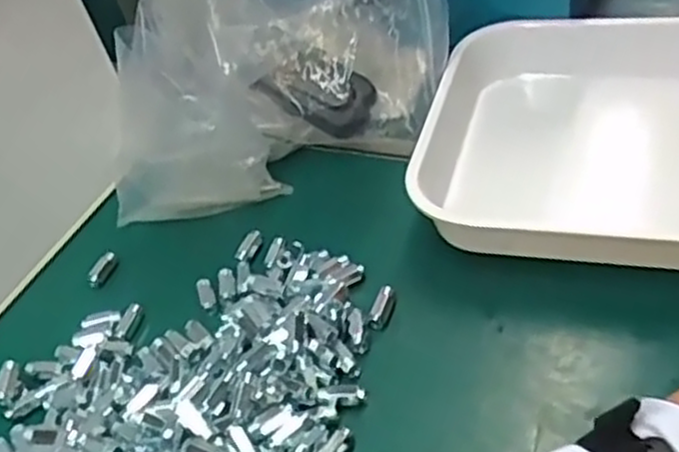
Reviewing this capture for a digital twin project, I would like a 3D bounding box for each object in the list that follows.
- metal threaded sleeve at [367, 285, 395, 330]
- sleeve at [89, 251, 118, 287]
[{"bbox_3d":[0.027,0.051,0.481,0.012,0.009,0.029,13,61,22],"label":"metal threaded sleeve"},{"bbox_3d":[-0.173,0.029,0.561,0.014,0.010,0.031,2,45,18],"label":"sleeve"}]

